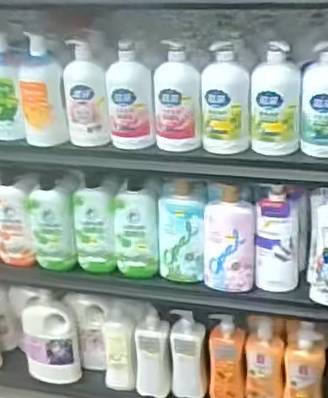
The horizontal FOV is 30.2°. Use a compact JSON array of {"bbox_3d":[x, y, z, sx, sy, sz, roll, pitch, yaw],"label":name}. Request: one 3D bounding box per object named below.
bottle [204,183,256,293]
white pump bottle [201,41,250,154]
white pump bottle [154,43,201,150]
[{"bbox_3d":[0.146,0.101,1.358,0.114,0.229,0.071,1,29,8],"label":"bottle"},{"bbox_3d":[0.123,-0.191,1.207,0.095,0.209,0.069,1,29,8],"label":"white pump bottle"},{"bbox_3d":[0.027,-0.194,1.224,0.093,0.211,0.068,-1,29,3],"label":"white pump bottle"}]

